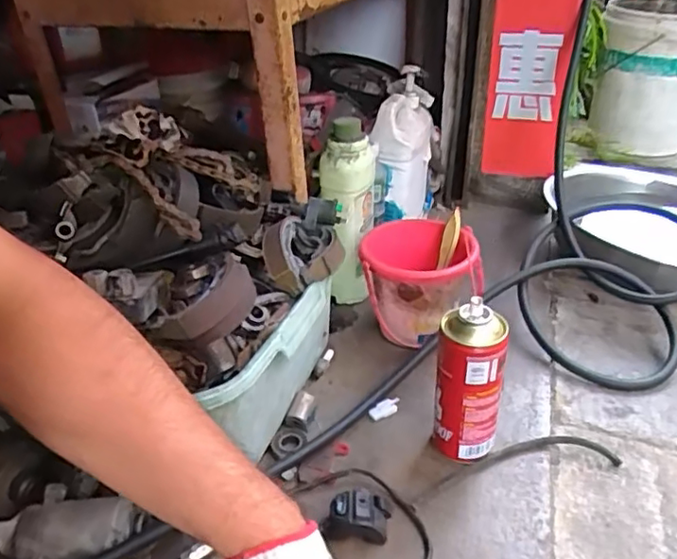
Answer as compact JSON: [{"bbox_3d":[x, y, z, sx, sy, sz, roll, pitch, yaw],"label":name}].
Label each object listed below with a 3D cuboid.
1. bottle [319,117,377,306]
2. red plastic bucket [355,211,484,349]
[{"bbox_3d":[0.016,-0.087,0.834,0.060,0.261,0.069,19,38,31],"label":"bottle"},{"bbox_3d":[0.108,0.005,0.792,0.152,0.121,0.134,3,32,9],"label":"red plastic bucket"}]

